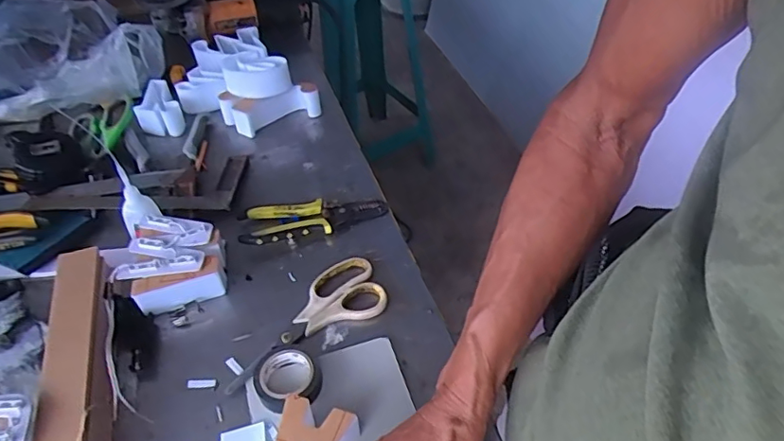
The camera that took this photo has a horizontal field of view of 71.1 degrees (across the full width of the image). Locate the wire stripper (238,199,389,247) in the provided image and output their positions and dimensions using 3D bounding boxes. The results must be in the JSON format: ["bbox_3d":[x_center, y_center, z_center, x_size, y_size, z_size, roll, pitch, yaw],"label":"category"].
[{"bbox_3d":[-0.094,-0.006,0.654,0.169,0.027,0.060,-14,46,-11],"label":"wire stripper"}]

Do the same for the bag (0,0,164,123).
[{"bbox_3d":[-0.481,-0.246,0.810,0.251,0.132,0.164,-19,47,-15],"label":"bag"}]

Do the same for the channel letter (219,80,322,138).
[{"bbox_3d":[-0.176,-0.165,0.802,0.132,0.053,0.065,-25,49,-20],"label":"channel letter"}]

